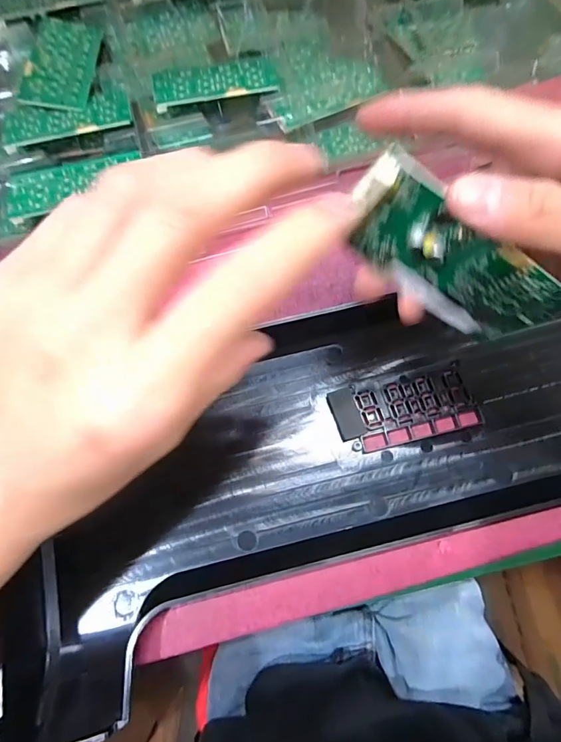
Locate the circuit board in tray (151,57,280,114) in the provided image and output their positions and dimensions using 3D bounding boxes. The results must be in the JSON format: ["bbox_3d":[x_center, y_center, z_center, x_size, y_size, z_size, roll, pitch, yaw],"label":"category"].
[{"bbox_3d":[-0.051,-0.224,0.332,0.095,0.015,0.045,-15,75,-4],"label":"circuit board in tray"}]

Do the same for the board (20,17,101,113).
[{"bbox_3d":[-0.172,-0.245,0.339,0.048,0.005,0.097,5,69,-11],"label":"board"}]

